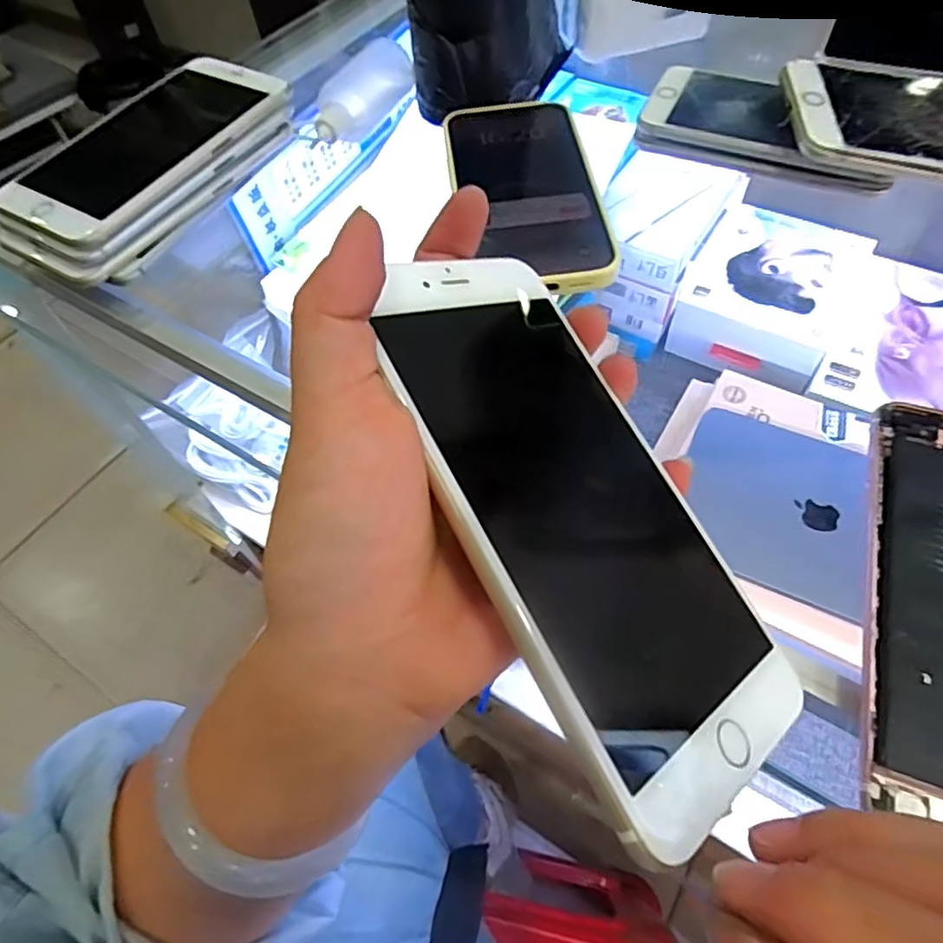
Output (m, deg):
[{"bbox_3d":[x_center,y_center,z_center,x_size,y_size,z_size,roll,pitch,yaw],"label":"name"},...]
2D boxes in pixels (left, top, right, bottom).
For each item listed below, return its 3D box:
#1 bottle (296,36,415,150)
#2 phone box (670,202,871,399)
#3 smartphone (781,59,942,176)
[{"bbox_3d":[-0.068,-0.224,0.363,0.030,0.028,0.095,25,63,18],"label":"bottle"},{"bbox_3d":[0.287,-0.178,0.596,0.147,0.057,0.190,27,63,19],"label":"phone box"},{"bbox_3d":[0.235,-0.175,0.303,0.152,0.007,0.080,6,65,-3],"label":"smartphone"}]

